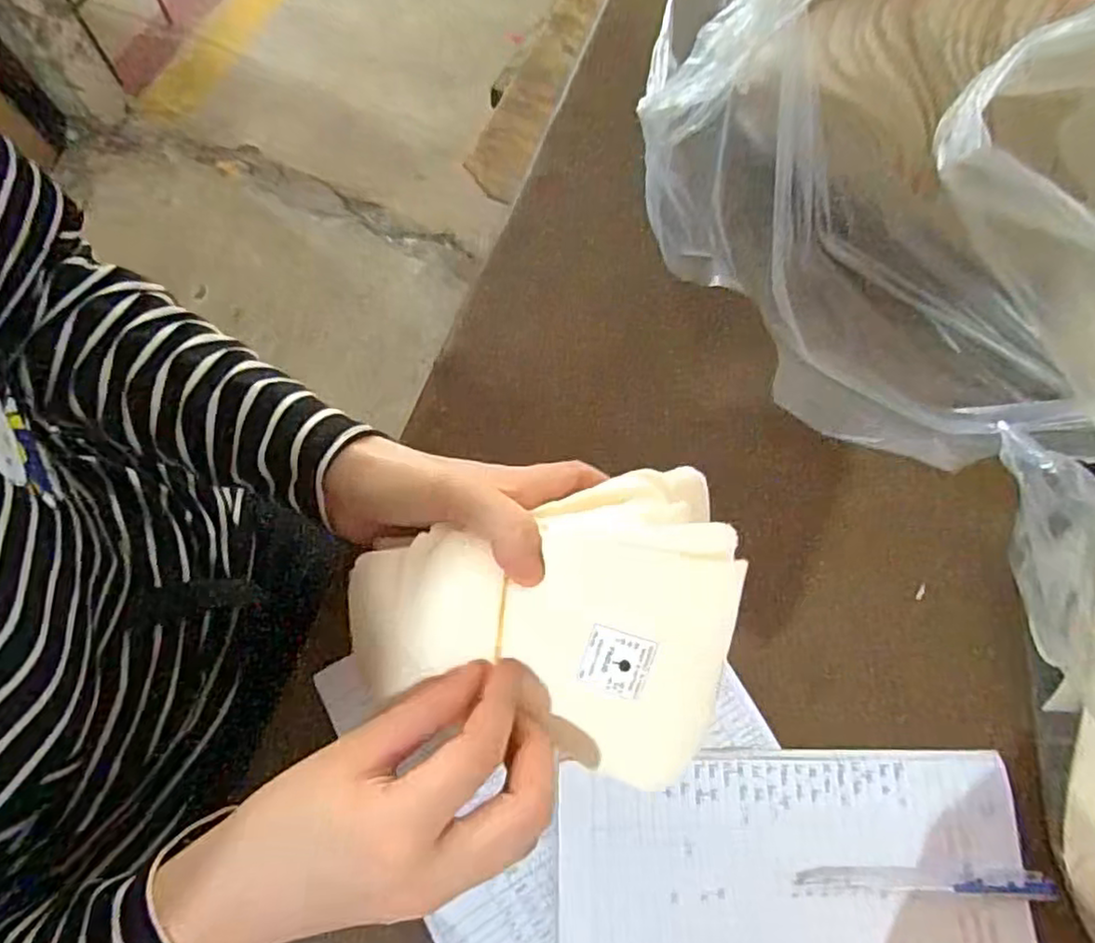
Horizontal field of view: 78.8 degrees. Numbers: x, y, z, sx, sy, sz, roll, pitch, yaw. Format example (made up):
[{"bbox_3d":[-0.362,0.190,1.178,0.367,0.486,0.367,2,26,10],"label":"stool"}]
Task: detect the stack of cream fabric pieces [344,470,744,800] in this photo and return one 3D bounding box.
[{"bbox_3d":[-0.003,0.054,0.302,0.163,0.055,0.118,15,95,11],"label":"stack of cream fabric pieces"}]

